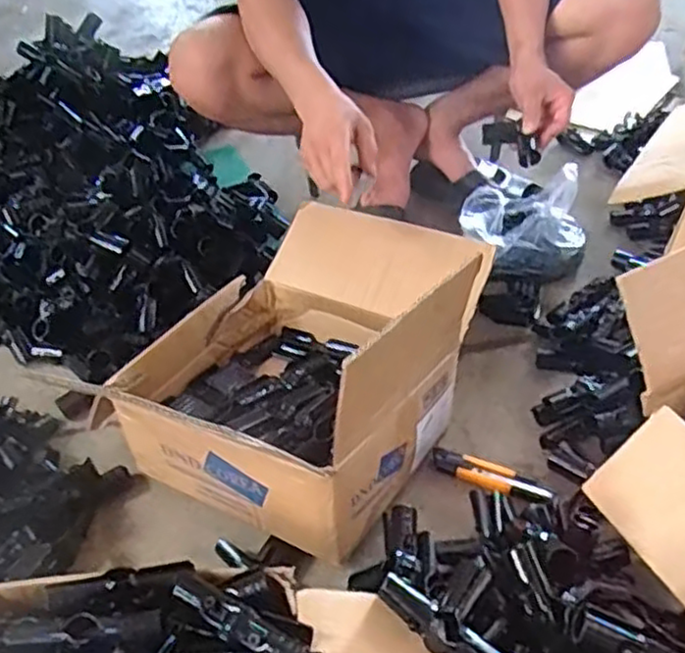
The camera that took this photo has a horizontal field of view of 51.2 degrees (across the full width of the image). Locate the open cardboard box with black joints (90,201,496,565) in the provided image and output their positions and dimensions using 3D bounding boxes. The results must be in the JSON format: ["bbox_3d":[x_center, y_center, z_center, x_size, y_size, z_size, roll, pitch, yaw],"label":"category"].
[{"bbox_3d":[-0.066,0.014,0.867,0.374,0.237,0.419,21,49,26],"label":"open cardboard box with black joints"}]

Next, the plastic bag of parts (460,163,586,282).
[{"bbox_3d":[0.291,-0.163,1.151,0.195,0.126,0.169,2,43,9],"label":"plastic bag of parts"}]

